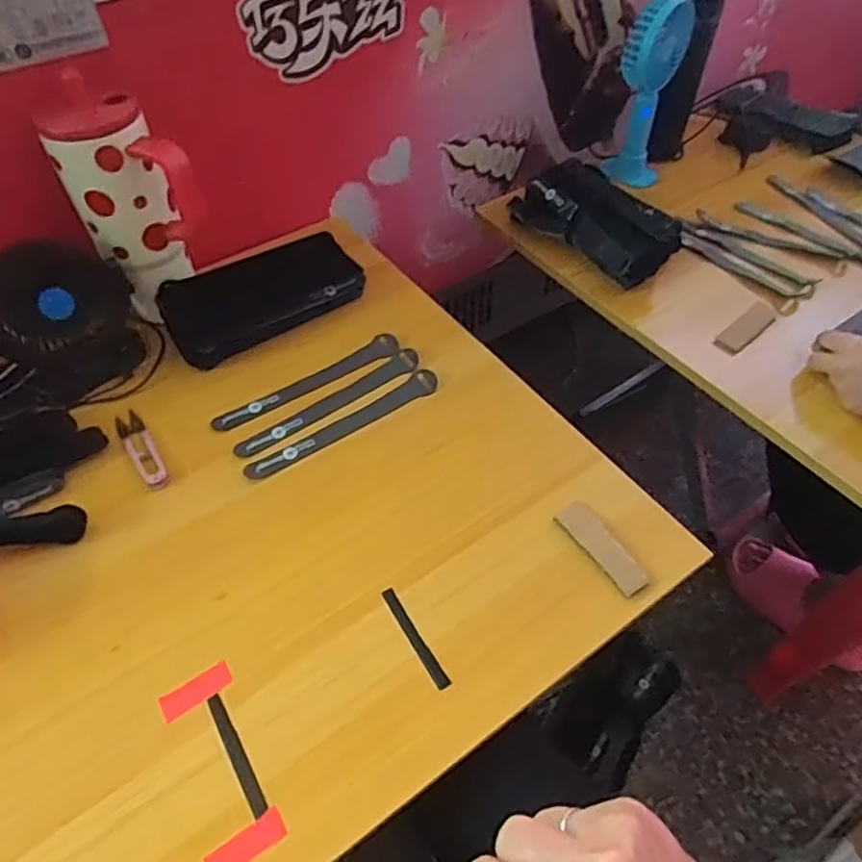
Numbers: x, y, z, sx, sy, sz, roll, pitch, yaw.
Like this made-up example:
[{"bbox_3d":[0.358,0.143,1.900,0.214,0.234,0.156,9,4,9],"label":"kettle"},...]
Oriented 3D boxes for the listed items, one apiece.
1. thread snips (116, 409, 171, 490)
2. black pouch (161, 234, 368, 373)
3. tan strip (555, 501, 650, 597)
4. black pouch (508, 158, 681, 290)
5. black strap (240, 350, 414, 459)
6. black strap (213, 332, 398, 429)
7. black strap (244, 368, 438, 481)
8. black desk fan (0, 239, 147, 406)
[{"bbox_3d":[-0.261,0.016,0.564,0.022,0.007,0.101,-28,57,-20],"label":"thread snips"},{"bbox_3d":[-0.176,-0.144,0.660,0.201,0.050,0.090,-27,56,-19],"label":"black pouch"},{"bbox_3d":[0.137,0.092,0.497,0.029,0.004,0.084,-28,56,-20],"label":"tan strip"},{"bbox_3d":[0.204,-0.266,0.771,0.105,0.071,0.193,-35,59,-24],"label":"black pouch"},{"bbox_3d":[-0.095,-0.028,0.595,0.194,0.007,0.026,-30,49,-19],"label":"black strap"},{"bbox_3d":[-0.118,-0.046,0.612,0.194,0.005,0.025,-30,62,-17],"label":"black strap"},{"bbox_3d":[-0.077,-0.007,0.575,0.195,0.008,0.024,-29,57,-21],"label":"black strap"},{"bbox_3d":[-0.337,-0.105,0.577,0.120,0.124,0.064,-25,56,-18],"label":"black desk fan"}]

